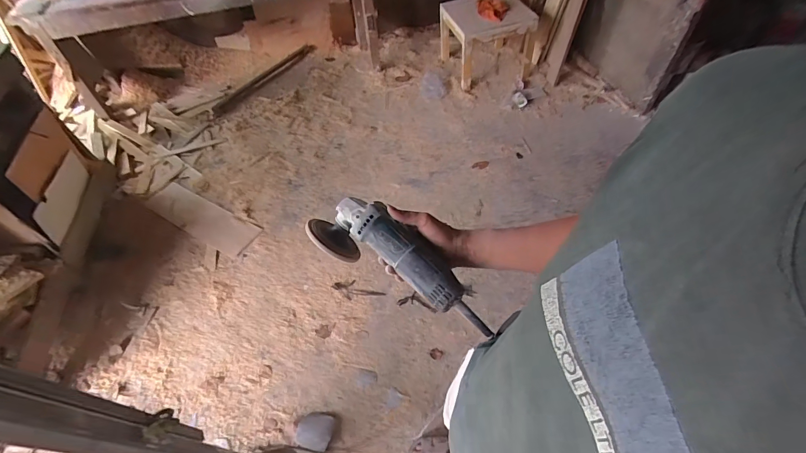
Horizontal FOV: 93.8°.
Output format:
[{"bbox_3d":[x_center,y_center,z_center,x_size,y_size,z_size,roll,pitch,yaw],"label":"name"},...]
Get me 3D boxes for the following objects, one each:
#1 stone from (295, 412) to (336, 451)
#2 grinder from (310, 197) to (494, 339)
[{"bbox_3d":[-0.332,0.763,1.416,0.126,0.050,0.124,5,52,10],"label":"stone"},{"bbox_3d":[-0.005,0.044,0.596,0.327,0.086,0.091,28,59,19],"label":"grinder"}]

